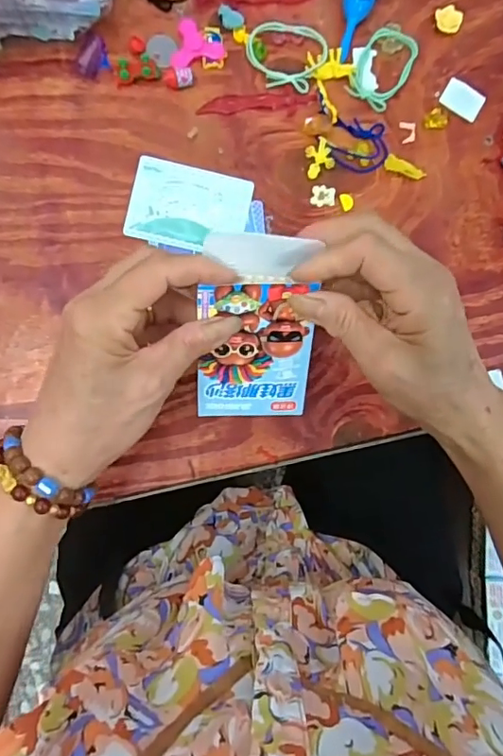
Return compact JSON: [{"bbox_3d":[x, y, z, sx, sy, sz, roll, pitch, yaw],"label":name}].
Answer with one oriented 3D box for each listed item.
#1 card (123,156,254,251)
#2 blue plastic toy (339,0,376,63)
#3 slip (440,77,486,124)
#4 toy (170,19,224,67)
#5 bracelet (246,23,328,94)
[{"bbox_3d":[-0.046,-0.128,0.392,0.086,0.004,0.061,11,87,-4],"label":"card"},{"bbox_3d":[0.078,-0.275,0.405,0.024,0.018,0.060,13,104,-4],"label":"blue plastic toy"},{"bbox_3d":[0.167,-0.220,0.417,0.033,0.004,0.023,33,93,0],"label":"slip"},{"bbox_3d":[-0.039,-0.248,0.395,0.036,0.004,0.036,8,88,-4],"label":"toy"},{"bbox_3d":[0.026,-0.244,0.399,0.061,0.011,0.045,8,88,-4],"label":"bracelet"}]

